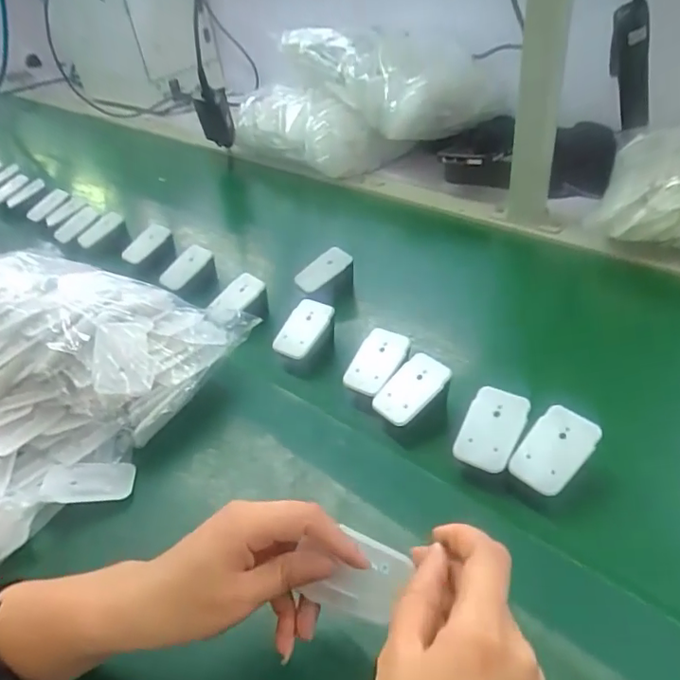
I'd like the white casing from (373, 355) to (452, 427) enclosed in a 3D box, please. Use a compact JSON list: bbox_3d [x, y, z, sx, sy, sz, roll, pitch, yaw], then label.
[{"bbox_3d":[0.062,0.043,0.486,0.041,0.011,0.068,37,81,27],"label":"white casing"}]

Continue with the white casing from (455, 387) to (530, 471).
[{"bbox_3d":[0.123,0.072,0.443,0.045,0.009,0.069,24,72,11],"label":"white casing"}]

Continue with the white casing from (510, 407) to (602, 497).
[{"bbox_3d":[0.165,0.084,0.422,0.044,0.009,0.067,35,78,25],"label":"white casing"}]

